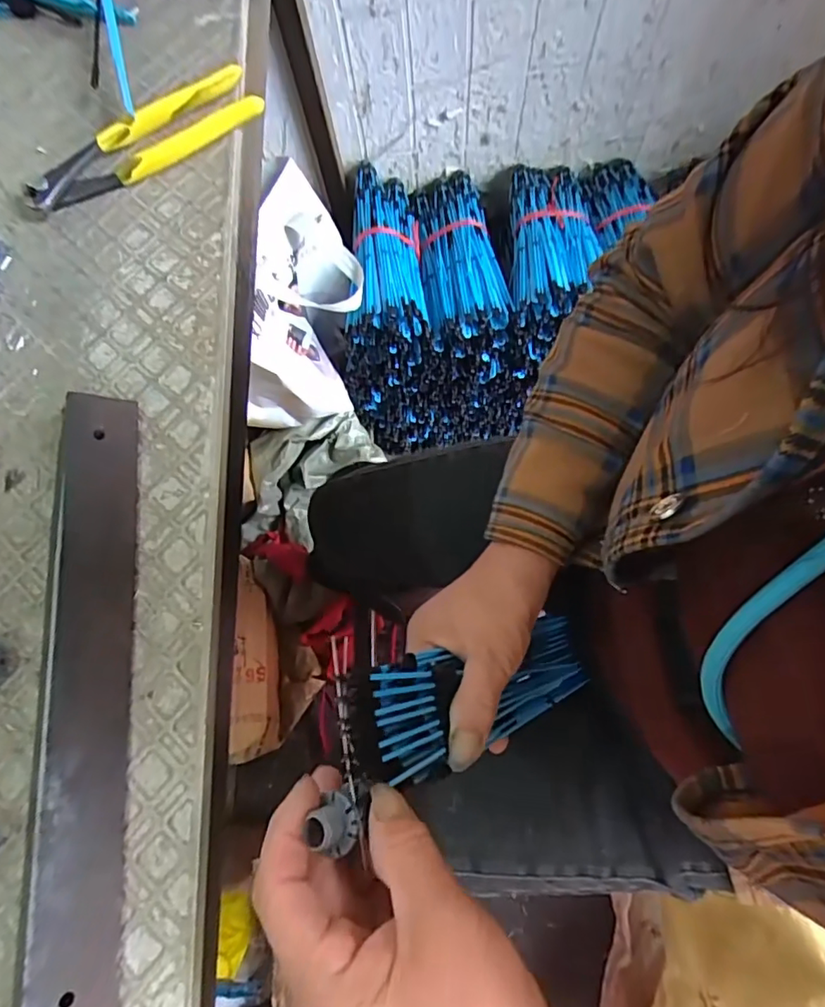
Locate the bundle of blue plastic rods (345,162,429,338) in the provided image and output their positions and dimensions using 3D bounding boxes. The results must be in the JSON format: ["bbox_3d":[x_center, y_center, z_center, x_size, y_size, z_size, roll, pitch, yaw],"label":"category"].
[{"bbox_3d":[-0.039,-0.379,0.790,0.106,0.068,0.296,-3,74,4],"label":"bundle of blue plastic rods"}]

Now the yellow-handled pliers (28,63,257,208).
[{"bbox_3d":[-0.185,-0.248,0.365,0.160,0.020,0.061,-31,74,-4],"label":"yellow-handled pliers"}]

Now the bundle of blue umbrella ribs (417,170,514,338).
[{"bbox_3d":[0.065,-0.379,0.800,0.110,0.063,0.297,-9,73,2],"label":"bundle of blue umbrella ribs"}]

